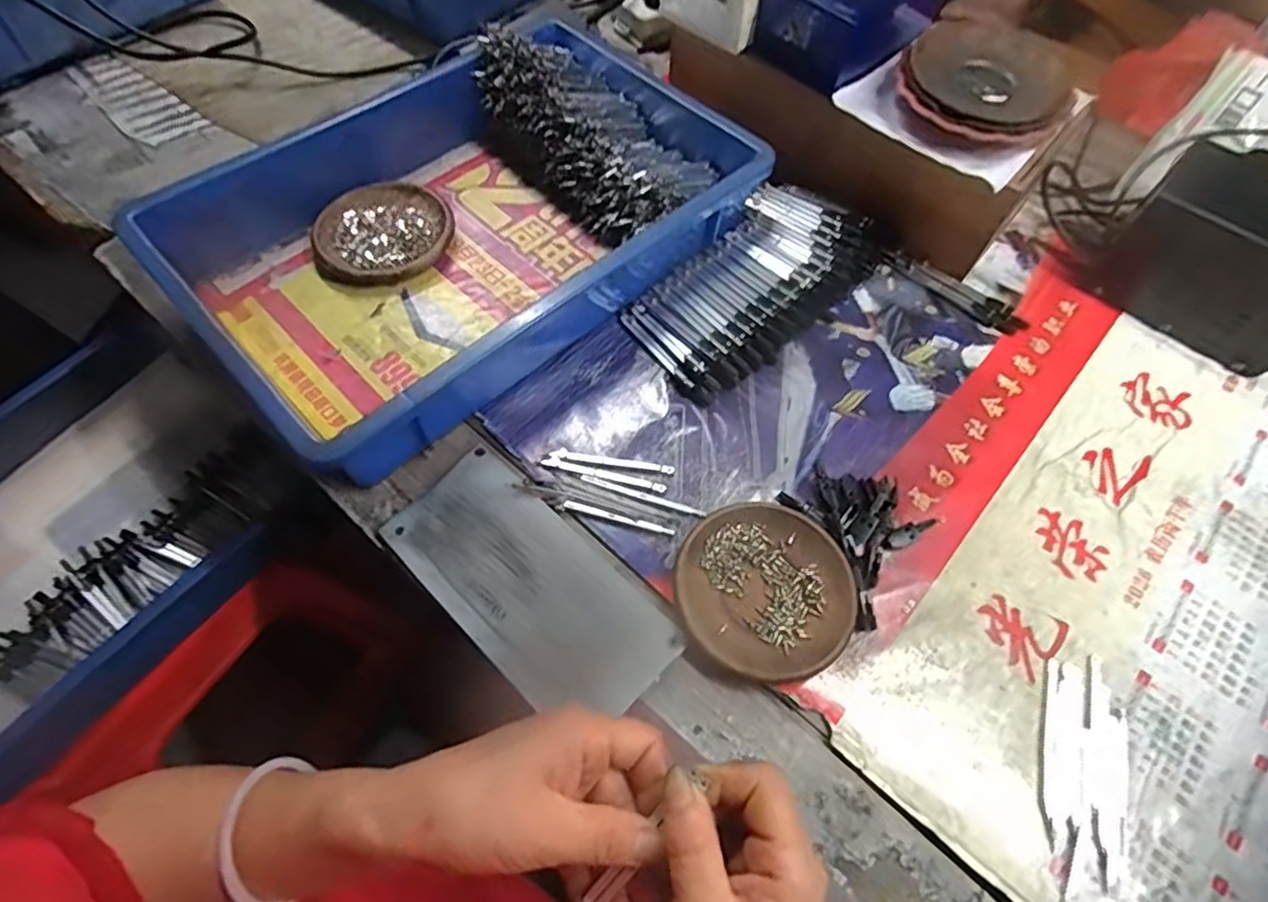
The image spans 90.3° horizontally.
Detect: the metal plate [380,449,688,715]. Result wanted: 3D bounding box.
[{"bbox_3d":[-0.069,0.086,0.413,0.198,0.007,0.096,41,67,18],"label":"metal plate"}]

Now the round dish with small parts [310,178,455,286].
[{"bbox_3d":[-0.220,-0.192,0.551,0.112,0.021,0.120,0,61,-1],"label":"round dish with small parts"}]

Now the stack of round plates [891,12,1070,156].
[{"bbox_3d":[0.276,-0.287,0.500,0.123,0.034,0.127,36,67,17],"label":"stack of round plates"}]

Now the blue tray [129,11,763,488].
[{"bbox_3d":[-0.127,-0.201,0.524,0.444,0.073,0.286,-40,69,-21],"label":"blue tray"}]

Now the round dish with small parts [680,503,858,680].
[{"bbox_3d":[0.087,0.090,0.415,0.111,0.016,0.114,0,61,-1],"label":"round dish with small parts"}]

